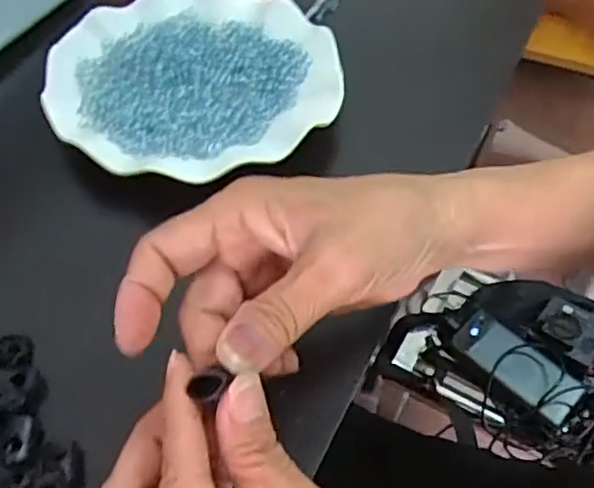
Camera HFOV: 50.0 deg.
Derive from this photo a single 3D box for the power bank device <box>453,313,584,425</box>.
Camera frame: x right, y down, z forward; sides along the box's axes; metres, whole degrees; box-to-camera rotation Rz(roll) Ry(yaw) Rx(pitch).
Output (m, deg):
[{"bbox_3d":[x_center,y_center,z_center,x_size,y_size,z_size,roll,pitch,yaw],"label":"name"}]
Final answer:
[{"bbox_3d":[0.261,0.141,0.751,0.151,0.018,0.054,37,88,14],"label":"power bank device"}]

